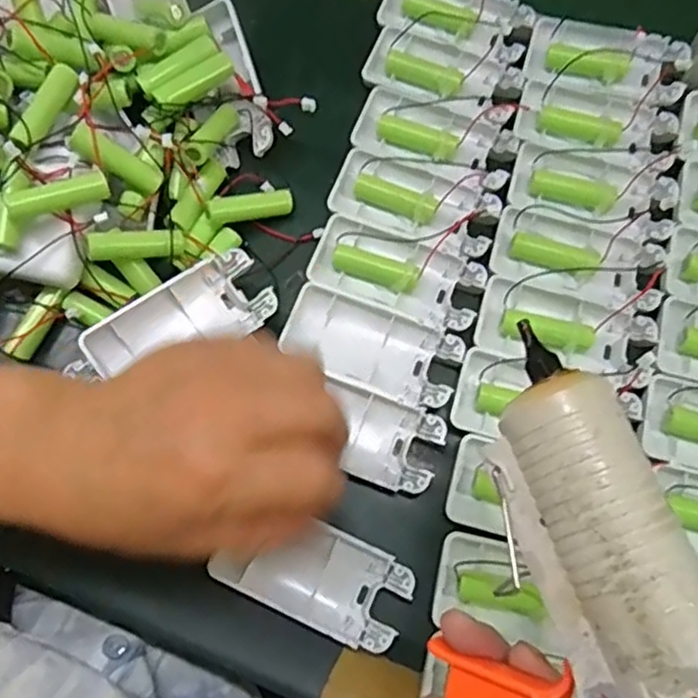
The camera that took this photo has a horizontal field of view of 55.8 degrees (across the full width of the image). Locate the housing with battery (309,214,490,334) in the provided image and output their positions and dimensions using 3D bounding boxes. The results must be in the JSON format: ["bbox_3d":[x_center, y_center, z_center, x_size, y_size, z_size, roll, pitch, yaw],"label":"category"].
[{"bbox_3d":[0.026,-0.039,0.370,0.092,0.014,0.045,20,73,7],"label":"housing with battery"}]

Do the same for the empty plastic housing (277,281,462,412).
[{"bbox_3d":[0.011,0.001,0.358,0.095,0.016,0.046,19,73,7],"label":"empty plastic housing"}]

